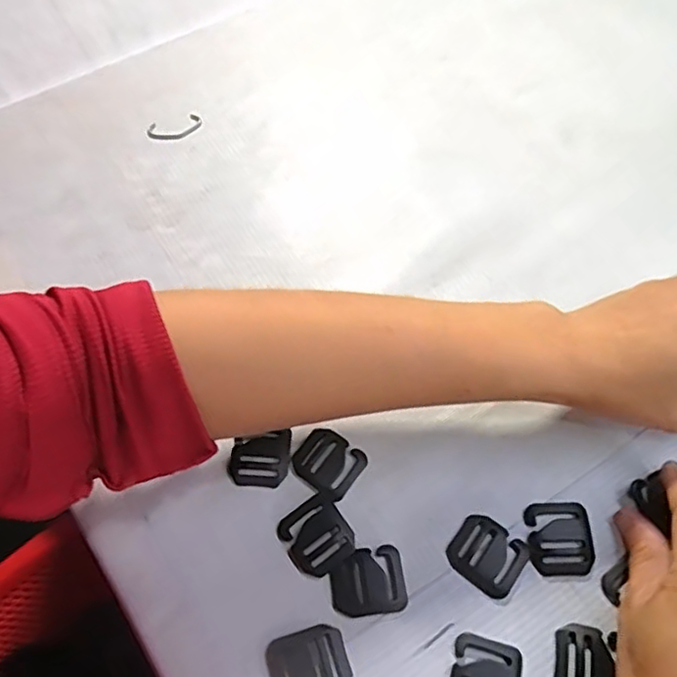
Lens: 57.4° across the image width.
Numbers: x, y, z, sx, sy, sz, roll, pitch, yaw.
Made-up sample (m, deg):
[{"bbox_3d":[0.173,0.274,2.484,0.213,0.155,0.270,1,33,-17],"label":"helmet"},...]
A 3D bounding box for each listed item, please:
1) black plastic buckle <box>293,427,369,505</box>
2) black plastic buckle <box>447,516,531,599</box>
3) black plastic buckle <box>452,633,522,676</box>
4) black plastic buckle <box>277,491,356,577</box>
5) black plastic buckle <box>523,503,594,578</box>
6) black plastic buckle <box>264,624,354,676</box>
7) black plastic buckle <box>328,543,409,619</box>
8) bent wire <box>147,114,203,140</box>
[{"bbox_3d":[-0.005,0.066,0.329,0.034,0.004,0.030,33,68,17],"label":"black plastic buckle"},{"bbox_3d":[0.075,0.108,0.308,0.034,0.004,0.031,35,68,18],"label":"black plastic buckle"},{"bbox_3d":[0.067,0.157,0.283,0.030,0.004,0.035,13,63,8],"label":"black plastic buckle"},{"bbox_3d":[-0.011,0.099,0.311,0.032,0.006,0.035,-31,66,-14],"label":"black plastic buckle"},{"bbox_3d":[0.111,0.101,0.311,0.031,0.004,0.035,-2,62,0],"label":"black plastic buckle"},{"bbox_3d":[-0.014,0.151,0.285,0.036,0.004,0.031,-18,63,-8],"label":"black plastic buckle"},{"bbox_3d":[0.014,0.119,0.302,0.036,0.004,0.030,-8,62,-3],"label":"black plastic buckle"},{"bbox_3d":[-0.117,-0.150,0.443,0.039,0.004,0.018,-20,64,-10],"label":"bent wire"}]

